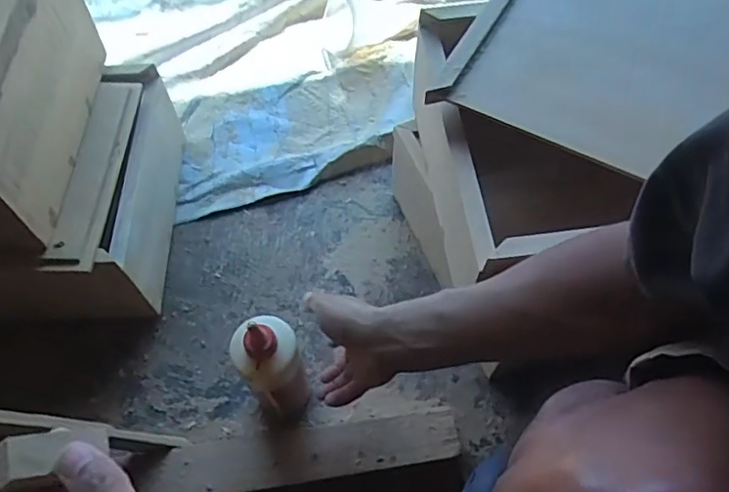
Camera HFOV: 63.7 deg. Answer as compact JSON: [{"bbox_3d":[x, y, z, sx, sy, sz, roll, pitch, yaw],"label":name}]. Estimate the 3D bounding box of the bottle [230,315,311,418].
[{"bbox_3d":[-0.095,0.128,0.620,0.057,0.230,0.060,0,62,0],"label":"bottle"}]

